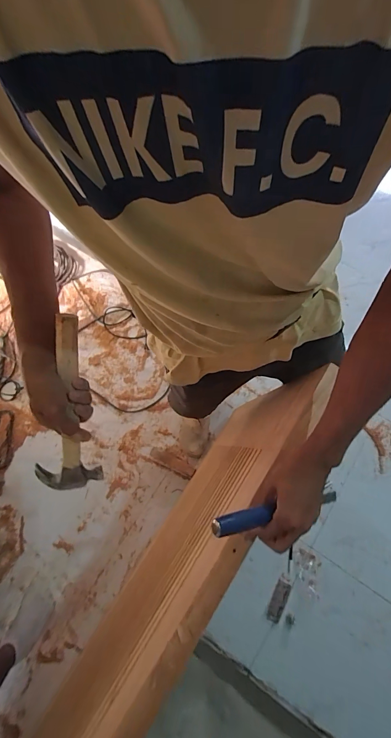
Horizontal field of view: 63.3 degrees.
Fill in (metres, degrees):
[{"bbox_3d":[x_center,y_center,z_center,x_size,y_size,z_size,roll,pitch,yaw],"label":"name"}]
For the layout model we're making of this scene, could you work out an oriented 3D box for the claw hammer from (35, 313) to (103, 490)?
[{"bbox_3d":[-0.188,0.058,0.465,0.088,0.035,0.275,8,109,5],"label":"claw hammer"}]

